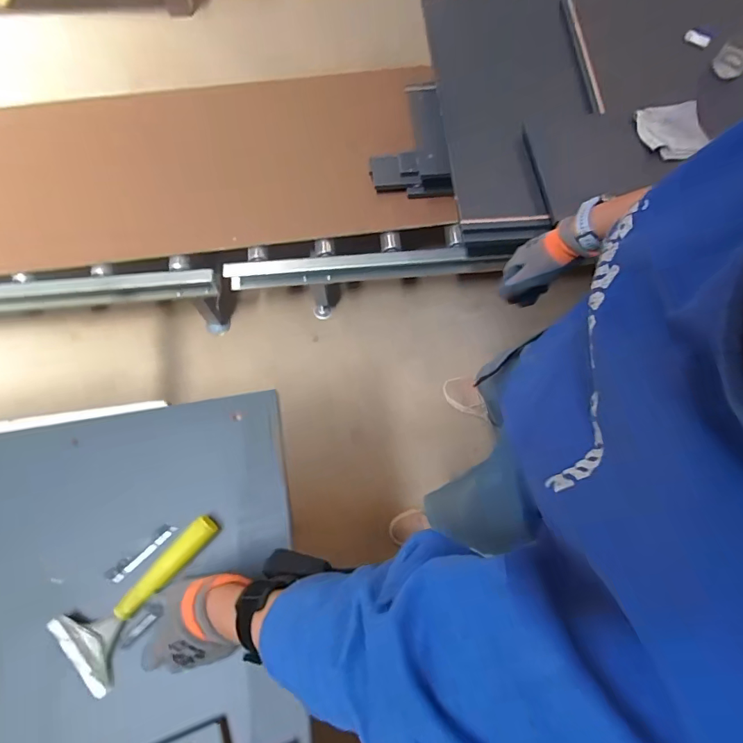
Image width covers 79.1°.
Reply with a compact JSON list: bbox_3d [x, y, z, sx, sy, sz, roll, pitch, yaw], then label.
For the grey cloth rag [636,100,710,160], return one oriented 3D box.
[{"bbox_3d":[0.725,-0.582,1.085,0.141,0.034,0.142,-8,70,-3],"label":"grey cloth rag"}]

